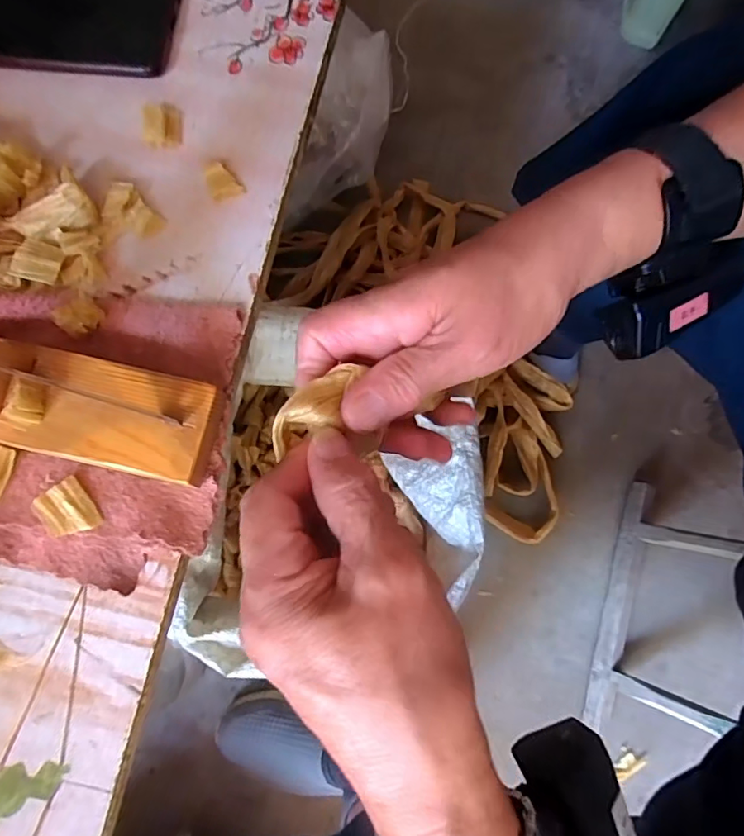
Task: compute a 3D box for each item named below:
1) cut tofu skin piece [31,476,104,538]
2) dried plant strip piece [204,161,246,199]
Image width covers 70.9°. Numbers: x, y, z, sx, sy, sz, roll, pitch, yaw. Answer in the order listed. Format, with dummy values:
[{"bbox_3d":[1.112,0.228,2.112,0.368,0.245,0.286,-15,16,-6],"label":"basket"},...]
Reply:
[{"bbox_3d":[-0.138,0.042,0.237,0.020,0.006,0.025,-34,80,-7],"label":"cut tofu skin piece"},{"bbox_3d":[-0.080,-0.127,0.280,0.016,0.007,0.018,-26,79,-6],"label":"dried plant strip piece"}]

